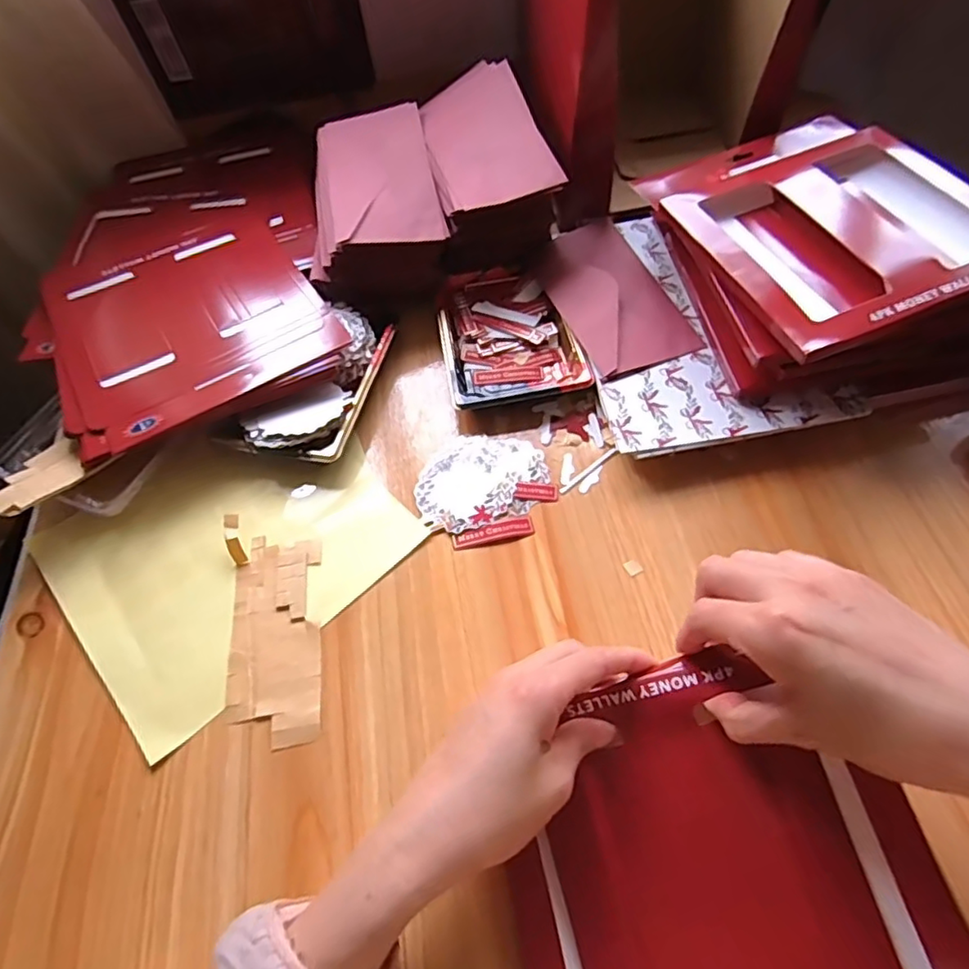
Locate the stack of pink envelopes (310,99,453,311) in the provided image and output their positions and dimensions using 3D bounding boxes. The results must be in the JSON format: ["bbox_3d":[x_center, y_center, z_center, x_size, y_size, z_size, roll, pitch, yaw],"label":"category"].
[{"bbox_3d":[-0.102,-0.255,0.565,0.117,0.080,0.199,-12,57,-2],"label":"stack of pink envelopes"}]

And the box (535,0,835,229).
[{"bbox_3d":[0.156,-0.425,0.583,0.212,0.259,0.275,-10,57,-1],"label":"box"}]

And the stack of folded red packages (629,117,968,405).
[{"bbox_3d":[0.256,-0.182,0.485,0.204,0.092,0.261,-17,57,-6],"label":"stack of folded red packages"}]

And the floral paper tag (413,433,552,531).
[{"bbox_3d":[-0.003,-0.006,0.457,0.099,0.004,0.078,-18,57,-6],"label":"floral paper tag"}]

